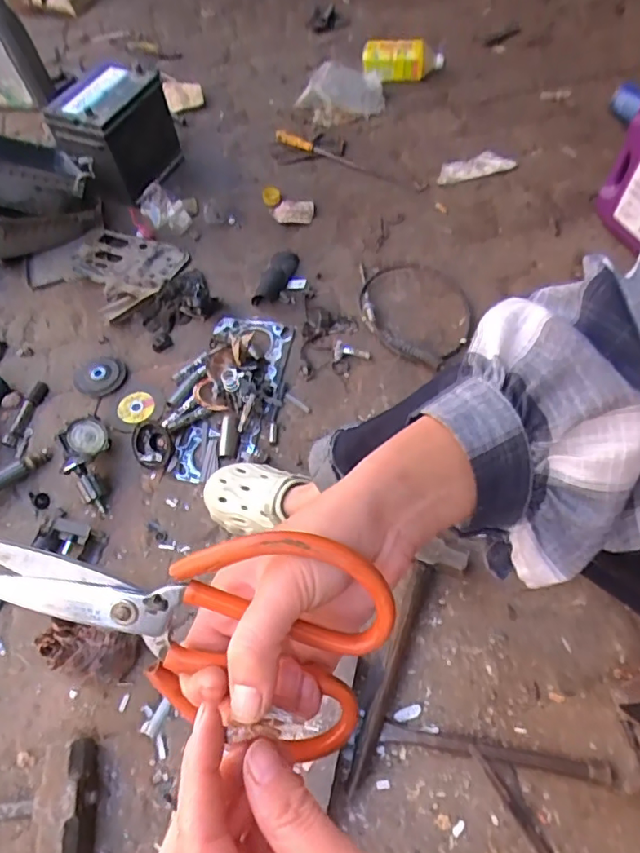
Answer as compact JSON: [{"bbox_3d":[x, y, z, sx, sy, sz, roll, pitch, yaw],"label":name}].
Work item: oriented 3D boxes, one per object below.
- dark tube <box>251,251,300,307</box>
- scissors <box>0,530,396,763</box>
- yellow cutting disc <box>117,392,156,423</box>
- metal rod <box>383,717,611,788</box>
[{"bbox_3d":[-0.084,-0.292,1.060,0.041,0.045,0.147,27,75,21],"label":"dark tube"},{"bbox_3d":[-0.066,0.078,0.242,0.191,0.106,0.010,22,17,-1],"label":"scissors"},{"bbox_3d":[-0.326,-0.034,0.955,0.063,0.006,0.059,5,72,3],"label":"yellow cutting disc"},{"bbox_3d":[0.218,0.406,0.673,0.278,0.021,0.023,7,59,8],"label":"metal rod"}]

